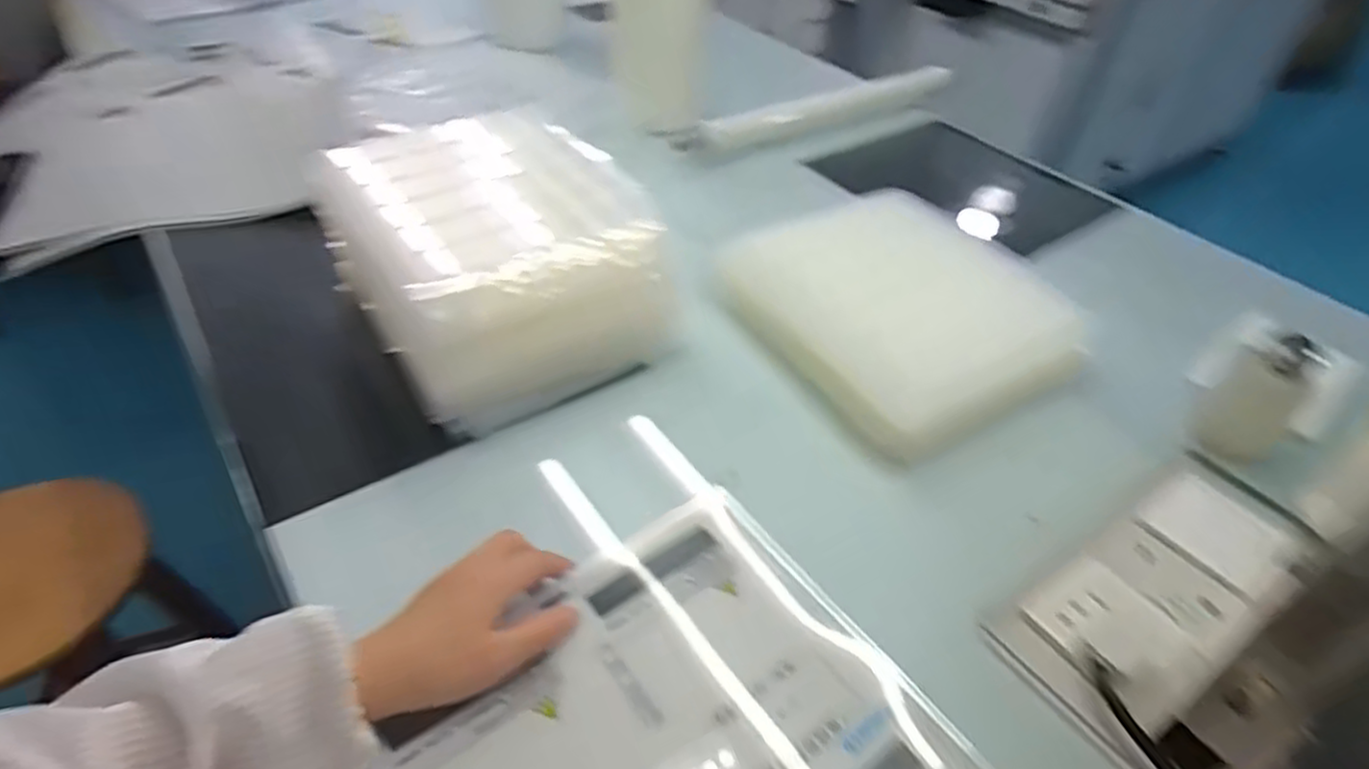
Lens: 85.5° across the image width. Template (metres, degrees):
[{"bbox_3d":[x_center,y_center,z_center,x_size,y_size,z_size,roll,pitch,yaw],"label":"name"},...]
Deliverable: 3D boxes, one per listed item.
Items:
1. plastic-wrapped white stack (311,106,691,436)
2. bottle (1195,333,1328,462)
[{"bbox_3d":[-0.169,-0.117,0.705,0.259,0.124,0.270,-24,51,-27],"label":"plastic-wrapped white stack"},{"bbox_3d":[0.486,0.015,0.624,0.046,0.107,0.054,-28,53,-30],"label":"bottle"}]

